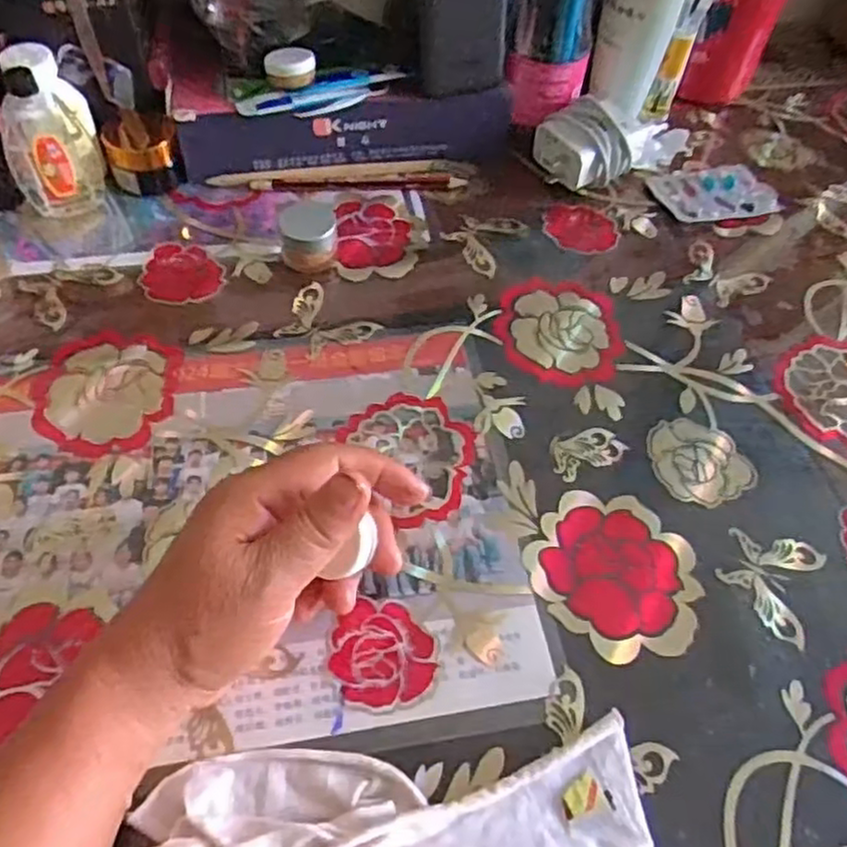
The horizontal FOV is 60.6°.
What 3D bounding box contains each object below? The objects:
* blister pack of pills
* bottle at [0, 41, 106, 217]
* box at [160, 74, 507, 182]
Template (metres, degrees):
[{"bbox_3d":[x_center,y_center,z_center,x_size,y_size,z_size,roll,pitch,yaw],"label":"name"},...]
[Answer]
[{"bbox_3d":[0.200,-0.158,0.495,0.081,0.005,0.051,-7,56,-9],"label":"blister pack of pills"},{"bbox_3d":[-0.217,-0.167,0.421,0.050,0.084,0.042,-20,59,-17],"label":"bottle"},{"bbox_3d":[-0.050,-0.199,0.479,0.216,0.047,0.044,-7,56,-9],"label":"box"}]

